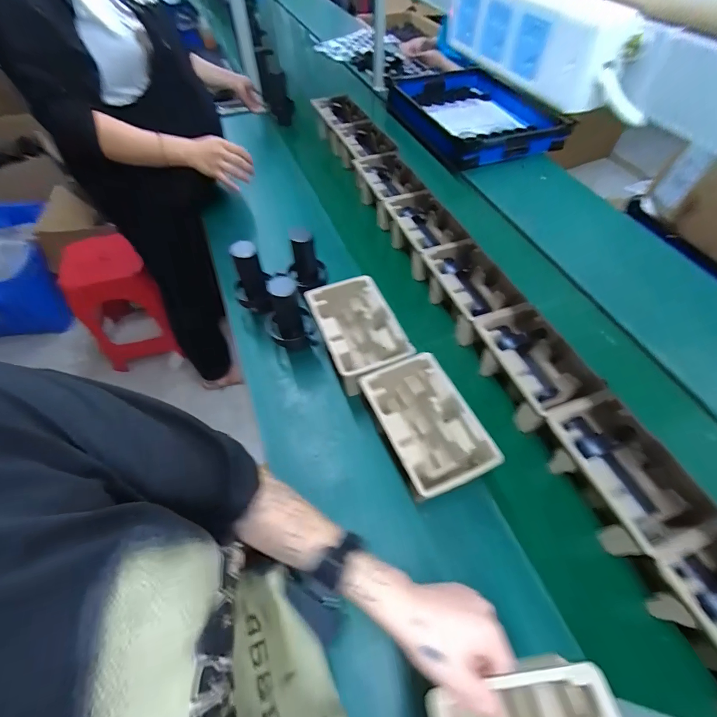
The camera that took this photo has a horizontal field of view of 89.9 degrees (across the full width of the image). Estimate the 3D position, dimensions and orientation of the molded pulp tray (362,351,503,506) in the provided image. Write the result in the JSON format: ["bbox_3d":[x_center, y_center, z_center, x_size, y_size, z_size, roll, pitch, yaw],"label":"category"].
[{"bbox_3d":[0.107,0.117,0.626,0.139,0.093,0.232,-20,58,-13],"label":"molded pulp tray"}]

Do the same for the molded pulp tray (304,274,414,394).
[{"bbox_3d":[-0.003,-0.048,0.744,0.146,0.112,0.226,-20,58,-13],"label":"molded pulp tray"}]

